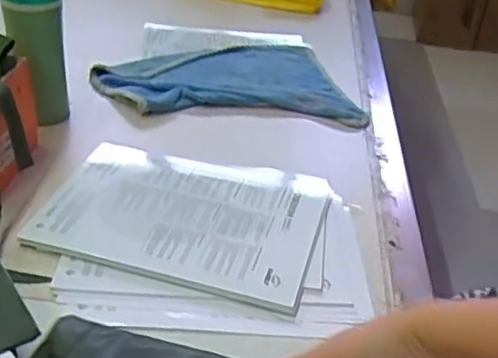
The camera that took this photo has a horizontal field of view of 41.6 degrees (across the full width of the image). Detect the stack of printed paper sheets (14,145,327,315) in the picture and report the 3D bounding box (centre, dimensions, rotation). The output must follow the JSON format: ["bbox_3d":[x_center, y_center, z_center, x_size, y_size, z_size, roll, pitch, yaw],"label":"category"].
[{"bbox_3d":[-0.067,0.034,0.706,0.279,0.015,0.211,12,34,9],"label":"stack of printed paper sheets"}]

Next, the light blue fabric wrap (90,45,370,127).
[{"bbox_3d":[-0.036,-0.158,0.991,0.374,0.026,0.233,2,33,-7],"label":"light blue fabric wrap"}]

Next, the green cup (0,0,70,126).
[{"bbox_3d":[-0.254,-0.155,0.792,0.067,0.174,0.063,5,33,-3],"label":"green cup"}]

